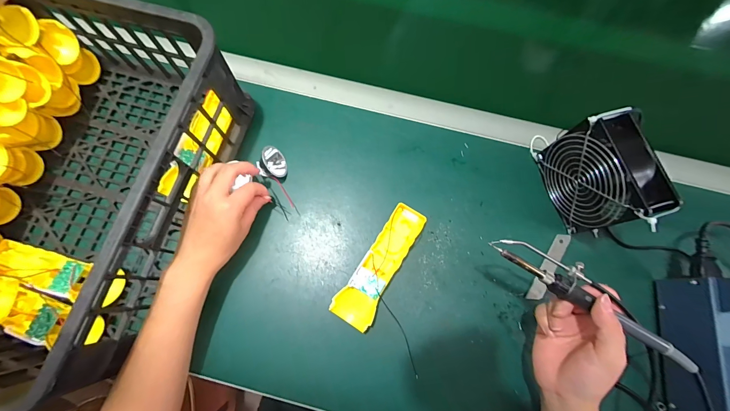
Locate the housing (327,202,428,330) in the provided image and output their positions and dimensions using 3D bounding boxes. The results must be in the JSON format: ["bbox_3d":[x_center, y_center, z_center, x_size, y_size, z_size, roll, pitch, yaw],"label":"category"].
[{"bbox_3d":[0.020,0.073,0.392,0.049,0.031,0.163,30,75,7],"label":"housing"}]

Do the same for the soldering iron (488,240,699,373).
[{"bbox_3d":[0.221,0.086,0.300,0.204,0.016,0.037,33,79,7],"label":"soldering iron"}]

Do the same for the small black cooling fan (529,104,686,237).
[{"bbox_3d":[0.286,-0.036,0.381,0.055,0.125,0.139,-12,75,-3],"label":"small black cooling fan"}]

